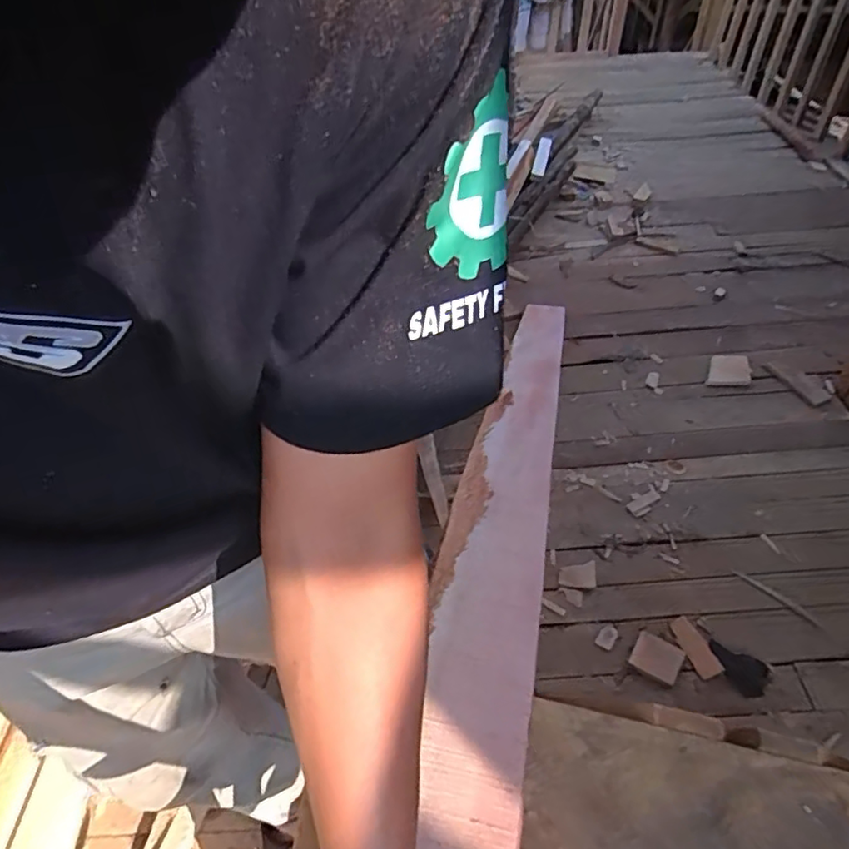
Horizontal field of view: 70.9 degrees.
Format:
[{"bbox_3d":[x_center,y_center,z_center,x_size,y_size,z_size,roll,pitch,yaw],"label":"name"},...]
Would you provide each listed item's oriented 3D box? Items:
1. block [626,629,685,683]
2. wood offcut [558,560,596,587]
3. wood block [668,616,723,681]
[{"bbox_3d":[0.441,0.441,1.134,0.087,0.014,0.073,27,53,28],"label":"block"},{"bbox_3d":[0.327,0.320,1.281,0.079,0.006,0.060,1,45,6],"label":"wood offcut"},{"bbox_3d":[0.516,0.421,1.136,0.047,0.015,0.117,-13,45,-8],"label":"wood block"}]

